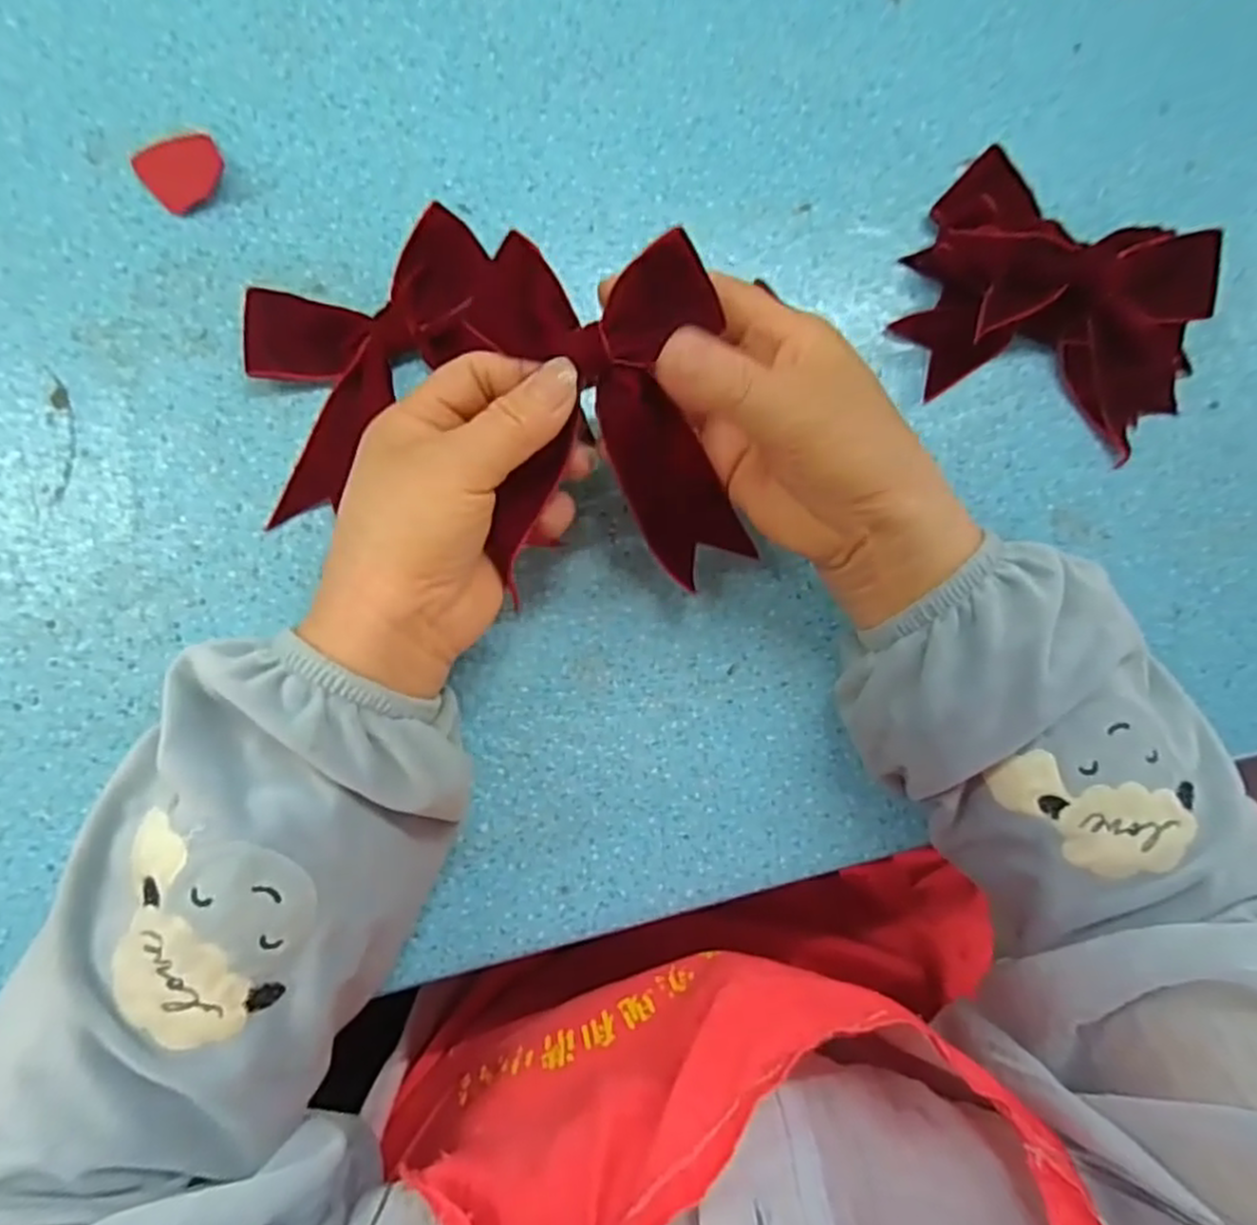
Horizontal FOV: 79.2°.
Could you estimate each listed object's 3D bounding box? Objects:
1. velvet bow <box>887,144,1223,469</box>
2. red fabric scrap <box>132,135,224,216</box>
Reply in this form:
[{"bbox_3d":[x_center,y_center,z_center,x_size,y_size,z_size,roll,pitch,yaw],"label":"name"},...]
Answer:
[{"bbox_3d":[0.206,-0.141,0.352,0.149,0.044,0.110,27,81,-3],"label":"velvet bow"},{"bbox_3d":[-0.195,-0.195,0.332,0.034,0.004,0.034,1,84,-7],"label":"red fabric scrap"}]

